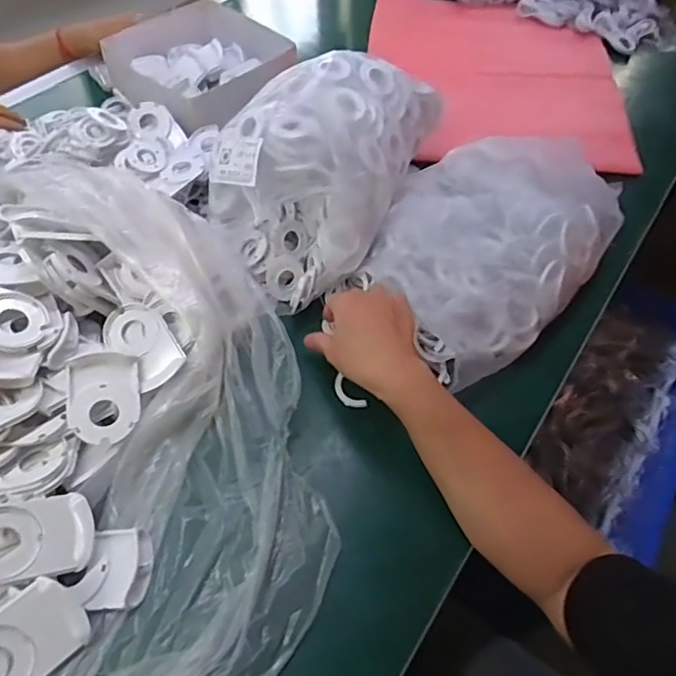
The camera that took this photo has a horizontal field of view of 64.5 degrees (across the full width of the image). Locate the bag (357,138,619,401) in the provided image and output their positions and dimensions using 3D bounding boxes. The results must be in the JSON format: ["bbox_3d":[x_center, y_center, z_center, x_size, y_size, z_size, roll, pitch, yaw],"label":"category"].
[{"bbox_3d":[0.145,-0.113,0.583,0.234,0.080,0.294,34,60,23],"label":"bag"}]

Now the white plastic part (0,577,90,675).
[{"bbox_3d":[-0.225,0.217,0.376,0.085,0.015,0.057,-37,91,-25],"label":"white plastic part"}]

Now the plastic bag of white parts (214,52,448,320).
[{"bbox_3d":[-0.024,-0.209,0.624,0.197,0.144,0.336,17,55,13],"label":"plastic bag of white parts"}]

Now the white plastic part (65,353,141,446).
[{"bbox_3d":[-0.207,0.054,0.475,0.058,0.011,0.078,-5,73,-20],"label":"white plastic part"}]

